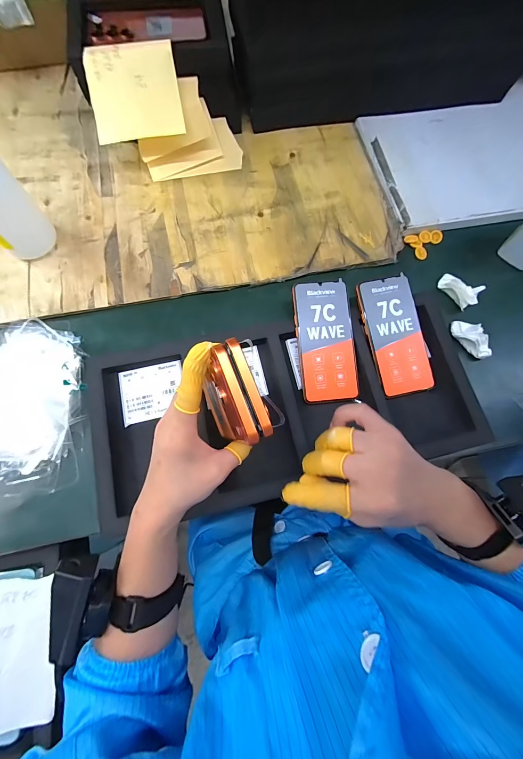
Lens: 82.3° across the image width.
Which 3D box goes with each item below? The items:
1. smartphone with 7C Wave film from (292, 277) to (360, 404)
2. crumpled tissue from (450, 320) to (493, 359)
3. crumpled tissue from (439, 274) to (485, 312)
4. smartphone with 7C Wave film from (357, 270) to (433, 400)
[{"bbox_3d":[0.085,-0.051,0.398,0.075,0.005,0.155,-6,87,-4],"label":"smartphone with 7C Wave film"},{"bbox_3d":[0.296,-0.058,0.418,0.017,0.033,0.063,-32,77,-11],"label":"crumpled tissue"},{"bbox_3d":[0.290,-0.132,0.438,0.057,0.025,0.032,42,76,10],"label":"crumpled tissue"},{"bbox_3d":[0.179,-0.058,0.401,0.072,0.012,0.157,-13,87,-6],"label":"smartphone with 7C Wave film"}]

